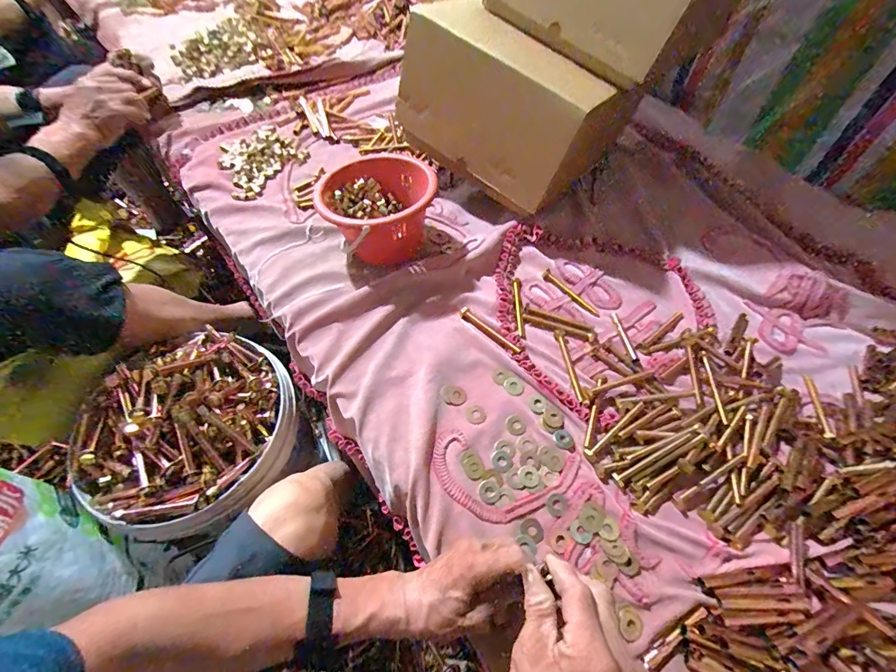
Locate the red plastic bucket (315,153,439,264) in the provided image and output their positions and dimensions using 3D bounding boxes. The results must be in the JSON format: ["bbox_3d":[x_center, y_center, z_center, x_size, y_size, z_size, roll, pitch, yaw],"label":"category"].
[{"bbox_3d":[-0.102,-0.195,0.612,0.171,0.105,0.152,-21,62,-13],"label":"red plastic bucket"}]

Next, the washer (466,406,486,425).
[{"bbox_3d":[0.036,0.100,0.504,0.025,0.004,0.024,1,60,-1],"label":"washer"}]

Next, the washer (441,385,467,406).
[{"bbox_3d":[0.008,0.078,0.516,0.032,0.006,0.026,3,60,0],"label":"washer"}]

